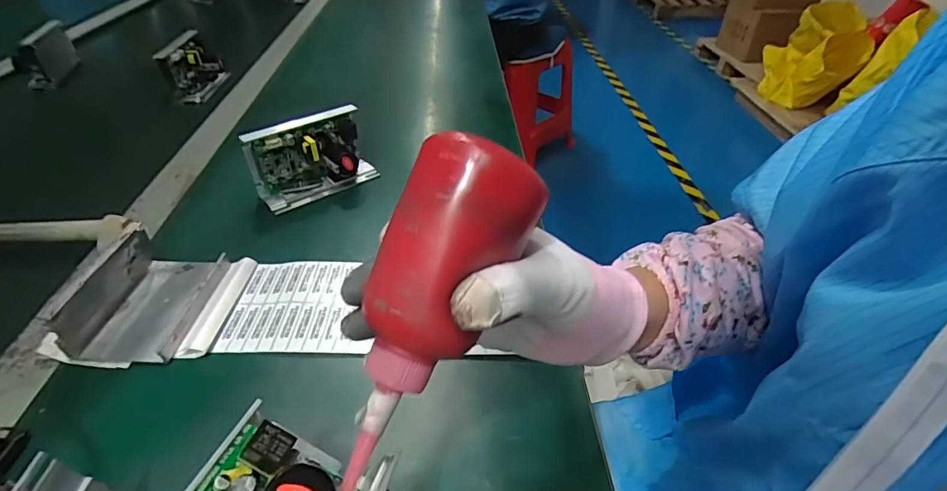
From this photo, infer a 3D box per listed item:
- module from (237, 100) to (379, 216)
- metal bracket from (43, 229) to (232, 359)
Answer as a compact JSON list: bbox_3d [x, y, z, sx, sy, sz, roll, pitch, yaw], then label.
[{"bbox_3d":[-0.179,-0.099,0.524,0.127,0.078,0.055,-23,46,-25],"label":"module"},{"bbox_3d":[-0.275,0.035,0.388,0.093,0.049,0.116,1,40,1],"label":"metal bracket"}]

